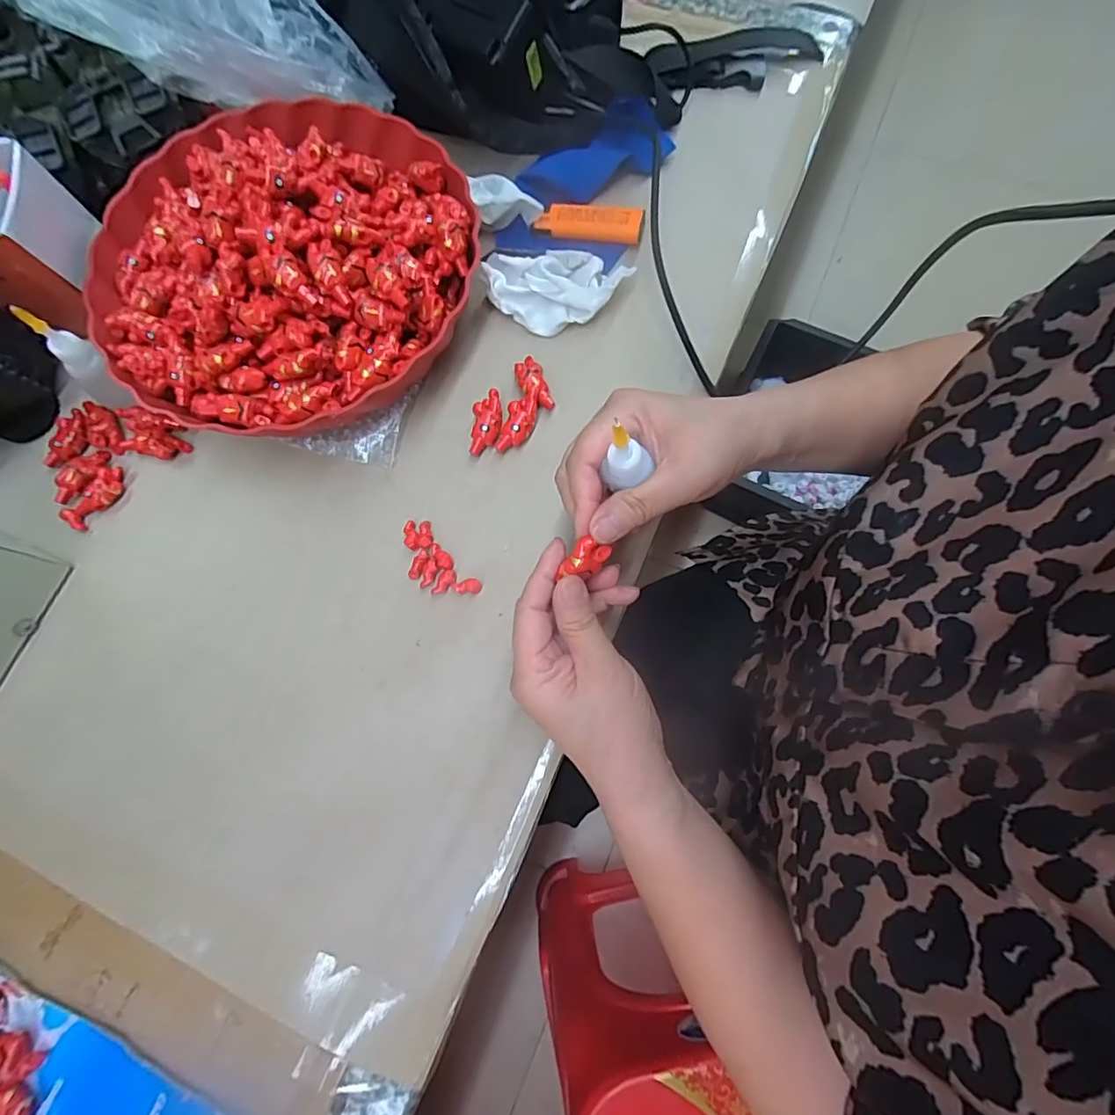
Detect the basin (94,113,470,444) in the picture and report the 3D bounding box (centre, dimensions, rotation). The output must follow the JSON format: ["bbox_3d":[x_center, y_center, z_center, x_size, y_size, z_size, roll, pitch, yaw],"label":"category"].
[{"bbox_3d":[-0.177,-0.195,0.341,0.228,0.073,0.240,-1,75,4],"label":"basin"}]

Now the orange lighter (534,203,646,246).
[{"bbox_3d":[0.023,-0.238,0.378,0.074,0.008,0.024,10,96,8],"label":"orange lighter"}]

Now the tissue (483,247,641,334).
[{"bbox_3d":[0.000,-0.187,0.367,0.095,0.024,0.054,-8,74,2],"label":"tissue"}]

